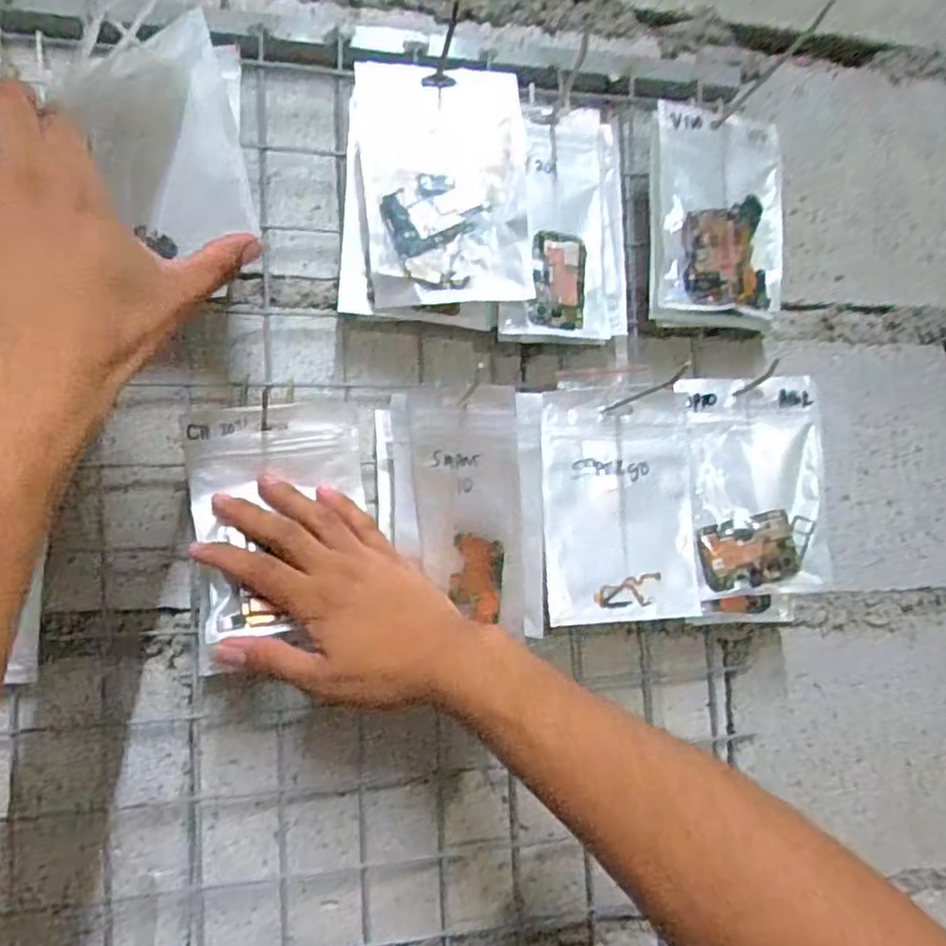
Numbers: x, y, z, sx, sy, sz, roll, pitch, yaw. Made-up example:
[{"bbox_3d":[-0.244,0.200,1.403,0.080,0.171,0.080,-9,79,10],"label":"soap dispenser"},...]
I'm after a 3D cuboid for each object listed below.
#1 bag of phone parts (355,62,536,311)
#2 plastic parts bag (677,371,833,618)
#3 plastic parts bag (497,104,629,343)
[{"bbox_3d":[-0.017,-0.186,0.436,0.109,0.147,0.027,-1,-2,-1],"label":"bag of phone parts"},{"bbox_3d":[0.203,0.020,0.483,0.102,0.171,0.019,-4,0,-6],"label":"plastic parts bag"},{"bbox_3d":[0.066,-0.177,0.481,0.094,0.164,0.026,-1,-2,-8],"label":"plastic parts bag"}]

